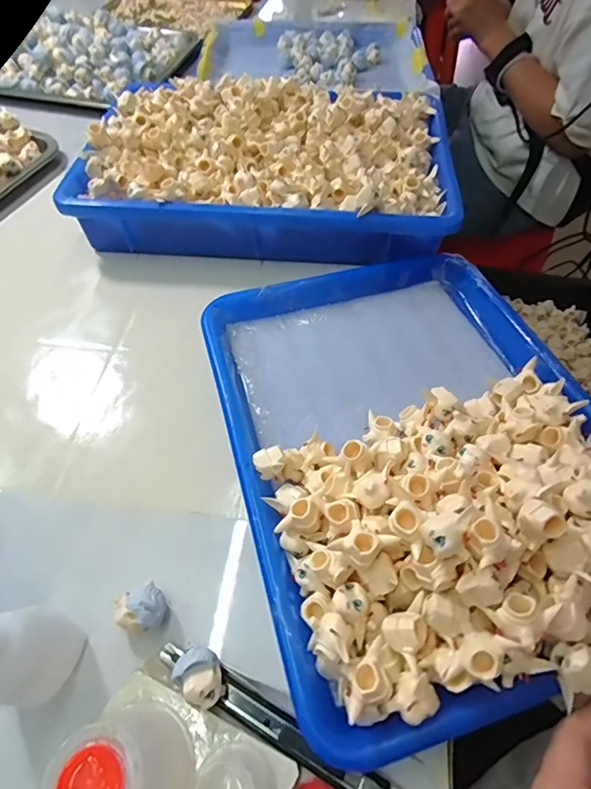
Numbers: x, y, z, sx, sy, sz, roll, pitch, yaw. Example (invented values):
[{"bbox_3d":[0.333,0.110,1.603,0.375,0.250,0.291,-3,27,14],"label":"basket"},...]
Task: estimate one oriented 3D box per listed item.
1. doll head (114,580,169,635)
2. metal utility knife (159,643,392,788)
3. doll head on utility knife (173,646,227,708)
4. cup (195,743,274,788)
[{"bbox_3d":[-0.089,0.123,0.272,0.029,0.019,0.027,0,56,0],"label":"doll head"},{"bbox_3d":[-0.015,0.169,0.246,0.134,0.007,0.017,25,59,16],"label":"metal utility knife"},{"bbox_3d":[-0.050,0.148,0.249,0.022,0.021,0.028,-38,64,-23],"label":"doll head on utility knife"},{"bbox_3d":[-0.027,0.180,0.216,0.034,0.037,0.029,37,63,22],"label":"cup"}]

